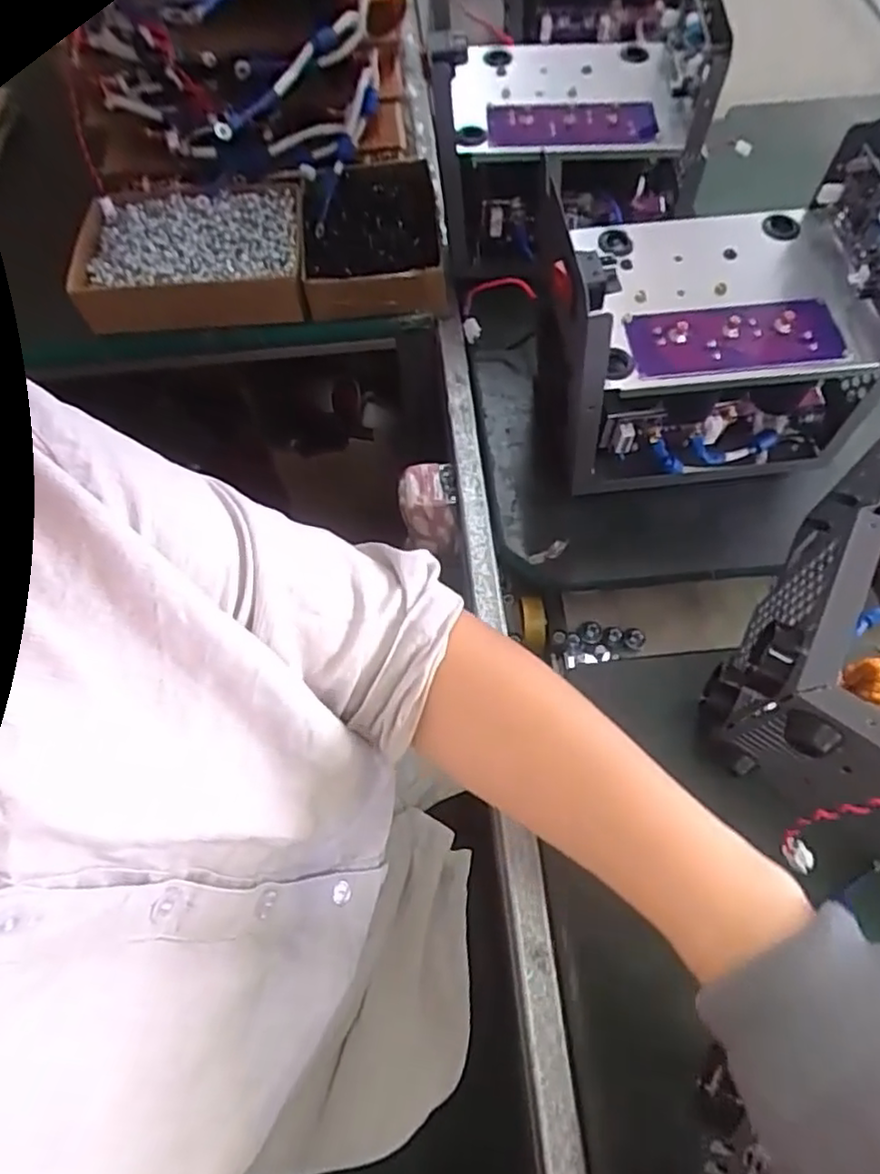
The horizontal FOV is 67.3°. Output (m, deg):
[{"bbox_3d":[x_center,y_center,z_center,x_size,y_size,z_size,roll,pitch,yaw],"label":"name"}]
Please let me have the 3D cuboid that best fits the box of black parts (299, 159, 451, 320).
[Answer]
[{"bbox_3d":[-0.068,-0.349,0.654,0.131,0.044,0.178,-6,64,-1],"label":"box of black parts"}]

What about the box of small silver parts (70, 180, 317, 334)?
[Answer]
[{"bbox_3d":[-0.239,-0.326,0.652,0.211,0.051,0.149,-4,64,0],"label":"box of small silver parts"}]

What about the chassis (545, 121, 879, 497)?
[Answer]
[{"bbox_3d":[0.189,-0.185,0.490,0.230,0.193,0.155,-6,64,-1],"label":"chassis"}]

